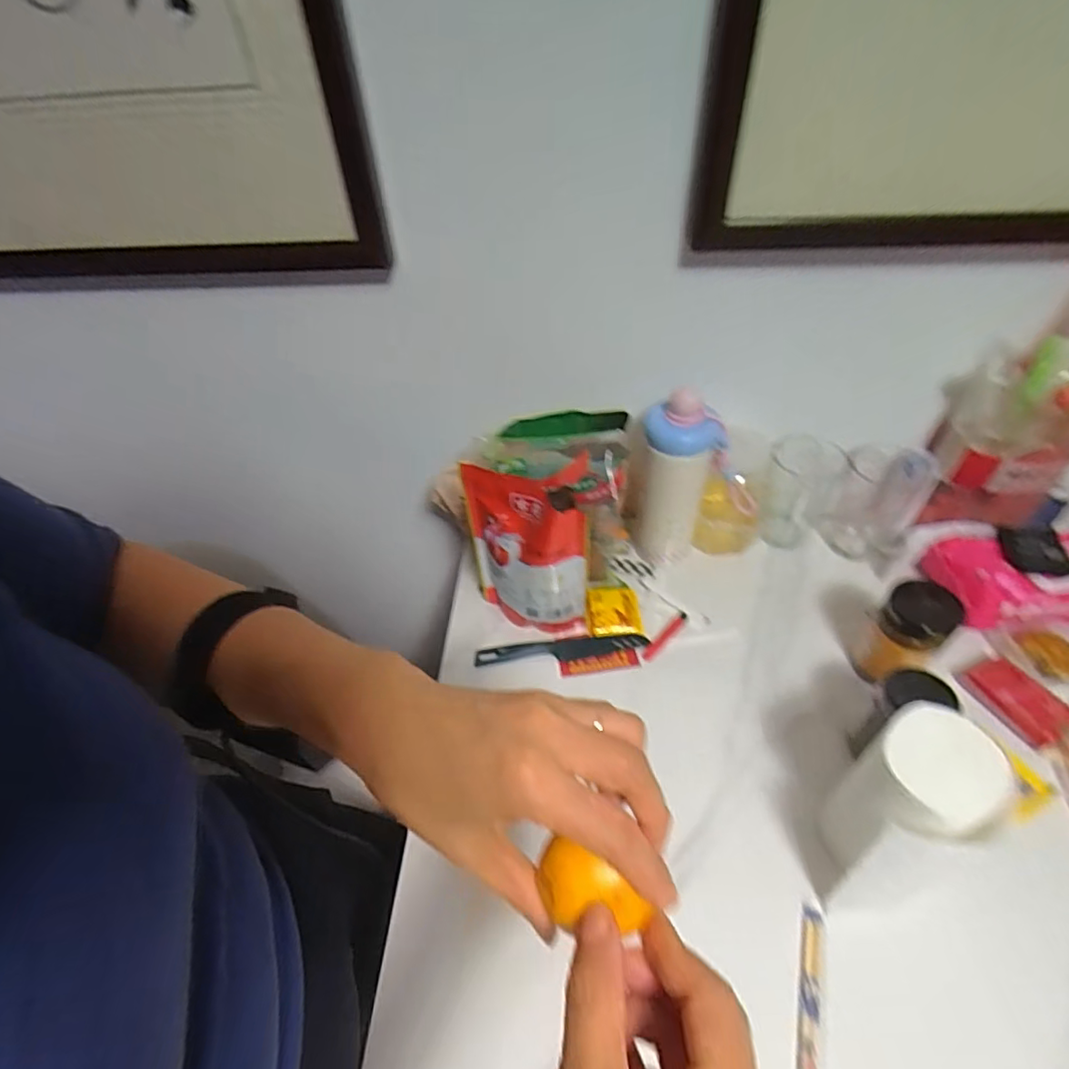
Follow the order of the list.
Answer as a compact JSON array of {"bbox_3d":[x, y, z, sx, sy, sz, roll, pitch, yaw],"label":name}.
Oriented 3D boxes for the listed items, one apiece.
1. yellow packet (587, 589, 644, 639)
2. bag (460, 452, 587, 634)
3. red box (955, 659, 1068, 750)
[{"bbox_3d":[0.095,0.092,0.682,0.060,0.008,0.067,-4,45,1],"label":"yellow packet"},{"bbox_3d":[-0.006,0.016,0.619,0.125,0.211,0.085,-8,45,-3],"label":"bag"},{"bbox_3d":[0.473,0.161,0.559,0.044,0.032,0.089,-23,48,-17],"label":"red box"}]

